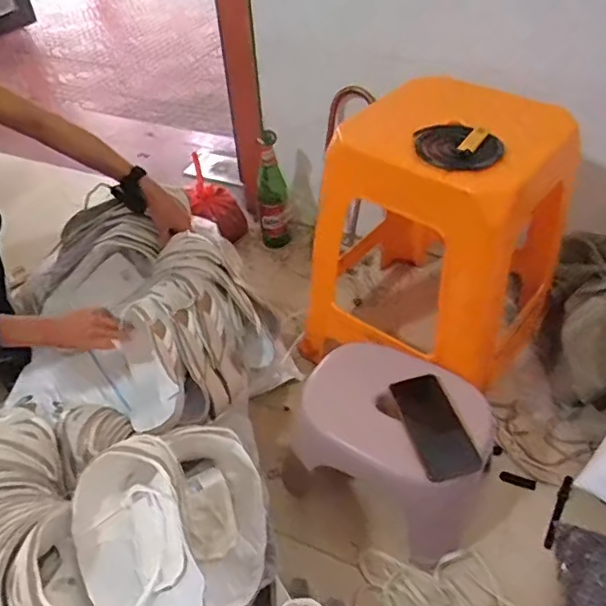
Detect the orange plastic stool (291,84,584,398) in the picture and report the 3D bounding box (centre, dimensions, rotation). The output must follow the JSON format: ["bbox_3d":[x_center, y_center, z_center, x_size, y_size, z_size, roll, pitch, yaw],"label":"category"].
[{"bbox_3d":[0.225,-0.101,0.958,0.346,0.454,0.321,28,53,28],"label":"orange plastic stool"}]

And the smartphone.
[{"bbox_3d":[0.187,0.173,0.796,0.078,0.009,0.155,-15,54,-7],"label":"smartphone"}]

